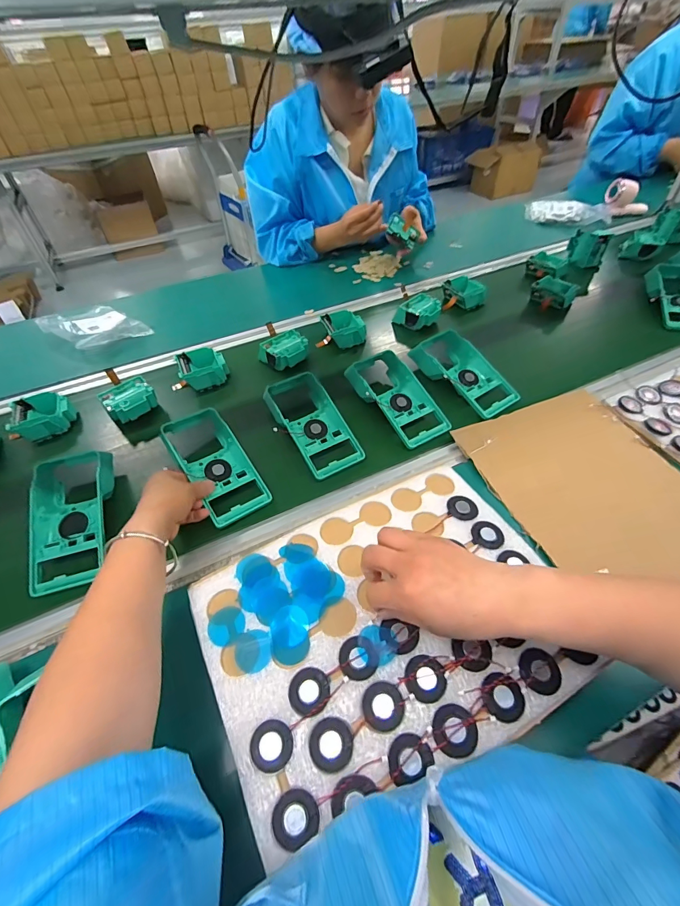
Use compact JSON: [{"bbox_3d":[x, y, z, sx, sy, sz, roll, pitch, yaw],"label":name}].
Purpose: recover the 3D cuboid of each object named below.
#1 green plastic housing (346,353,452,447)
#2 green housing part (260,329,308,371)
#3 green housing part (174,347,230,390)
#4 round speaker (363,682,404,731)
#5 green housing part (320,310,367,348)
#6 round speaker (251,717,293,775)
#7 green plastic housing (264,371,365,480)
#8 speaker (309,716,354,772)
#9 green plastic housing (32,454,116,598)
[{"bbox_3d":[0.088,-0.090,0.603,0.096,0.039,0.180,-25,53,-16],"label":"green plastic housing"},{"bbox_3d":[-0.098,-0.181,0.703,0.080,0.042,0.079,-25,53,-17],"label":"green housing part"},{"bbox_3d":[-0.239,-0.145,0.684,0.078,0.045,0.079,-20,51,-13],"label":"green housing part"},{"bbox_3d":[0.035,0.203,0.311,0.032,0.004,0.032,-2,50,2],"label":"round speaker"},{"bbox_3d":[0.005,-0.236,0.750,0.078,0.045,0.084,-12,50,-7],"label":"green housing part"},{"bbox_3d":[-0.053,0.227,0.301,0.031,0.004,0.032,-2,50,2],"label":"round speaker"},{"bbox_3d":[-0.044,-0.045,0.573,0.091,0.047,0.183,-27,53,-18],"label":"green plastic housing"},{"bbox_3d":[-0.006,0.224,0.298,0.033,0.004,0.032,-2,50,2],"label":"speaker"},{"bbox_3d":[-0.339,0.076,0.493,0.098,0.058,0.192,-10,50,-5],"label":"green plastic housing"}]

